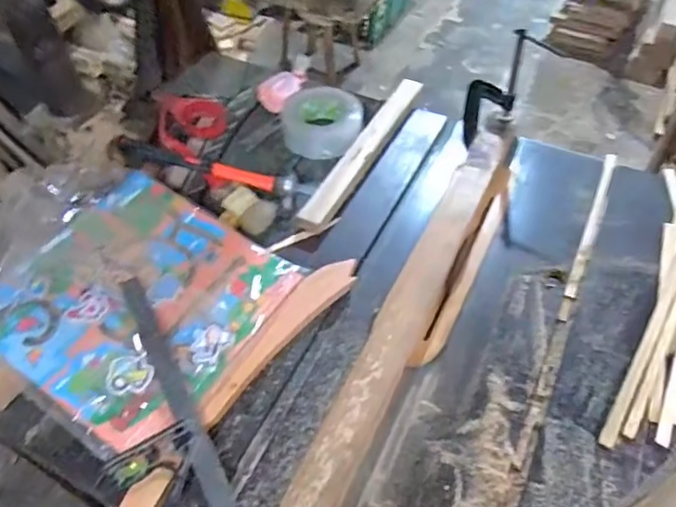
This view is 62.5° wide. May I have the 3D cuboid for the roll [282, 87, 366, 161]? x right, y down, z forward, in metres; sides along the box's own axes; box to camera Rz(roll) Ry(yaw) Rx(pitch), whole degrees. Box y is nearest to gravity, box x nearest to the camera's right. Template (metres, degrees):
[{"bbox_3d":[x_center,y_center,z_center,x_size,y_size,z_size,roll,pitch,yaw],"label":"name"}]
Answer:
[{"bbox_3d":[-0.025,-0.217,0.922,0.127,0.048,0.133,-1,51,2],"label":"roll"}]

